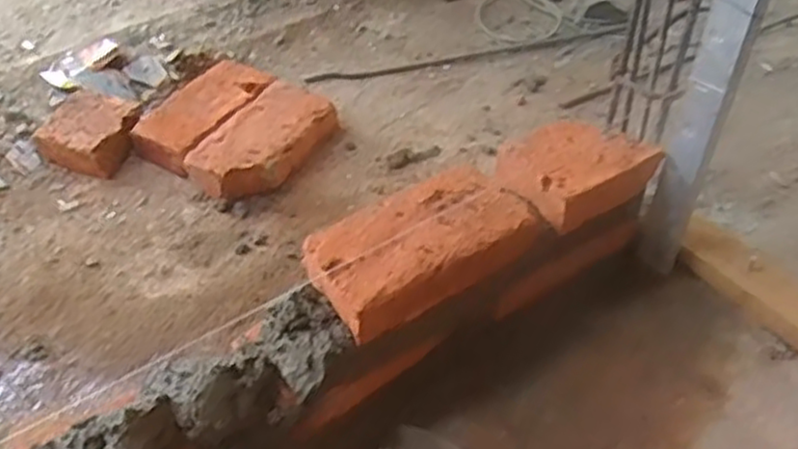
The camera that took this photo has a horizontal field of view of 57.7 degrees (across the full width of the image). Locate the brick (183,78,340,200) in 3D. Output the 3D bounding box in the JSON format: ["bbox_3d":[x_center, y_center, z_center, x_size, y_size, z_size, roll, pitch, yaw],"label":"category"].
[{"bbox_3d":[-0.170,-0.107,0.947,0.113,0.053,0.200,26,53,23],"label":"brick"}]

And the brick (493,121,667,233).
[{"bbox_3d":[0.171,-0.058,0.725,0.152,0.043,0.107,-28,50,-23],"label":"brick"}]

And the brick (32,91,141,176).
[{"bbox_3d":[-0.409,-0.128,0.972,0.126,0.068,0.115,12,49,12],"label":"brick"}]

